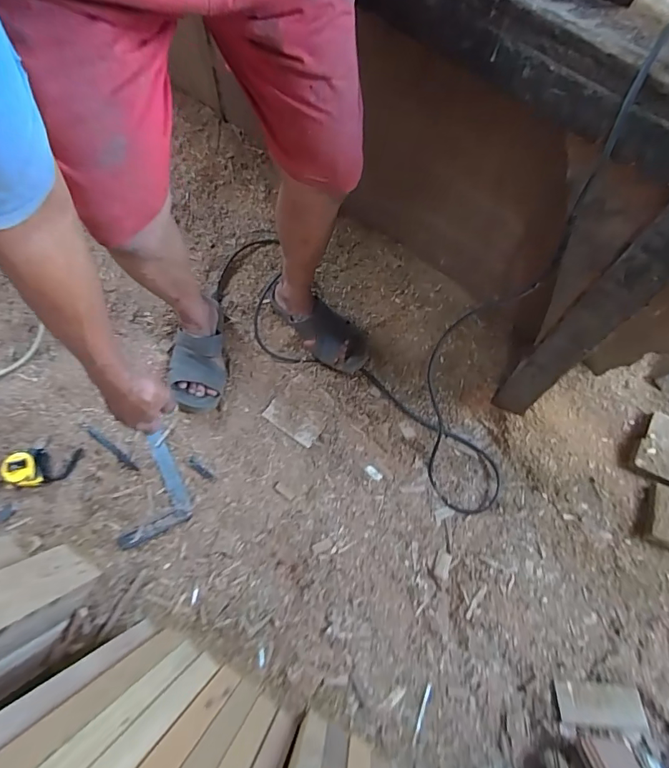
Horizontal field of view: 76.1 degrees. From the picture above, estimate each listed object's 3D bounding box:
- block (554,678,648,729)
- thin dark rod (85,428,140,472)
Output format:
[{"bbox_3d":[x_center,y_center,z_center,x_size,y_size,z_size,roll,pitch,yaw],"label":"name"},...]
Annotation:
[{"bbox_3d":[0.435,0.524,0.702,0.136,0.021,0.056,5,66,-1],"label":"block"},{"bbox_3d":[-0.425,0.123,0.816,0.137,0.005,0.015,36,69,12],"label":"thin dark rod"}]

